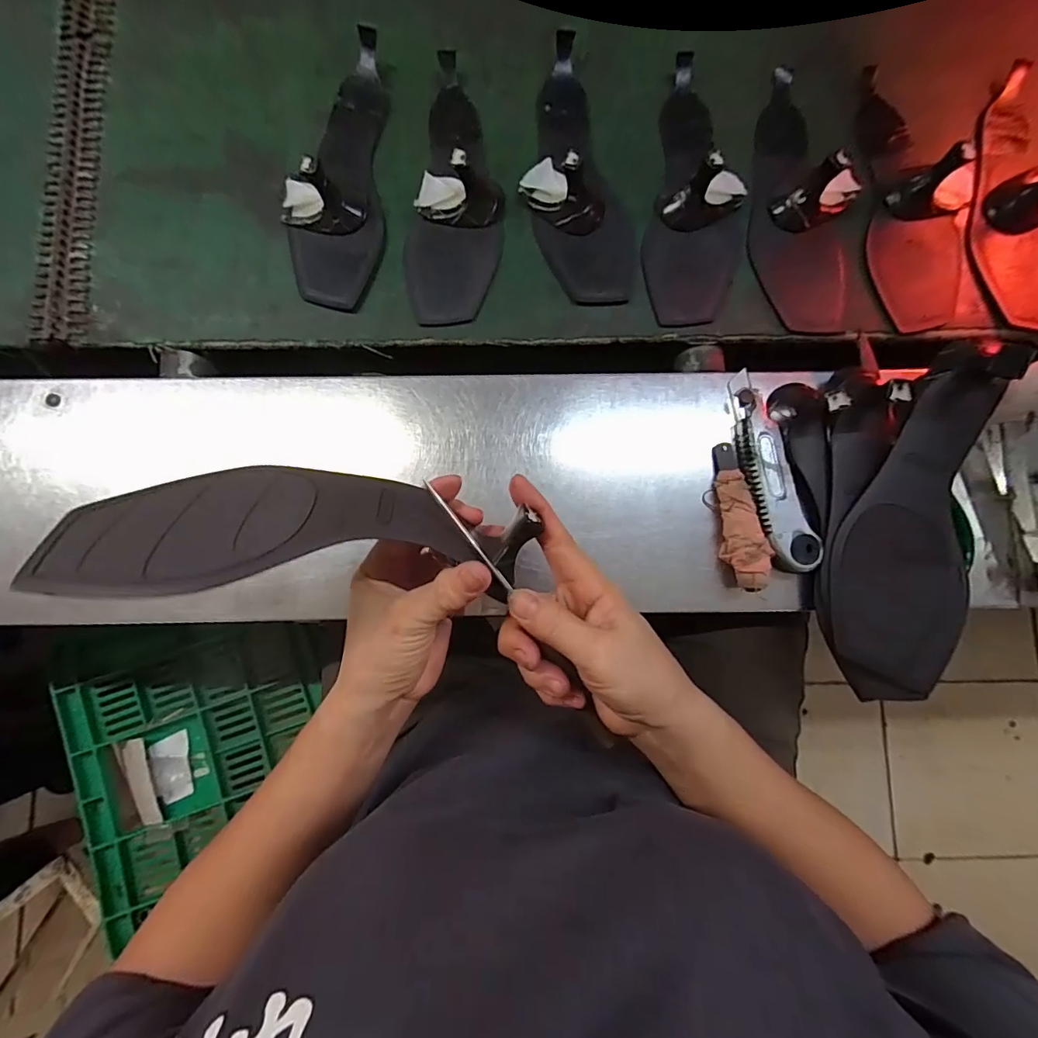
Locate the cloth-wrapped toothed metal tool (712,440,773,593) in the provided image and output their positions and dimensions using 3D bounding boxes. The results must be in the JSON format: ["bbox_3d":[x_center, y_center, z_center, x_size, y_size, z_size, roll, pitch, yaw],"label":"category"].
[{"bbox_3d":[0.172,-0.003,0.368,0.029,0.029,0.113,-3,84,-1],"label":"cloth-wrapped toothed metal tool"}]

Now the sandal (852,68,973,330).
[{"bbox_3d":[0.357,-0.287,0.409,0.089,0.046,0.234,2,84,0],"label":"sandal"}]

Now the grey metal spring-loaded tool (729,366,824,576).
[{"bbox_3d":[0.195,-0.038,0.375,0.038,0.022,0.158,-17,85,-2],"label":"grey metal spring-loaded tool"}]

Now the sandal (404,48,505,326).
[{"bbox_3d":[-0.051,-0.293,0.405,0.079,0.047,0.242,8,84,1],"label":"sandal"}]

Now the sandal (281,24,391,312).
[{"bbox_3d":[-0.161,-0.308,0.408,0.086,0.042,0.248,3,84,0],"label":"sandal"}]

